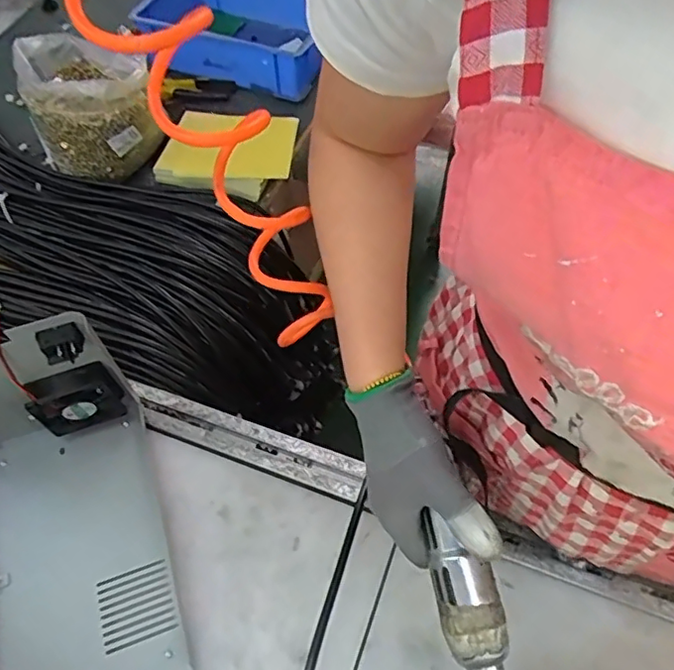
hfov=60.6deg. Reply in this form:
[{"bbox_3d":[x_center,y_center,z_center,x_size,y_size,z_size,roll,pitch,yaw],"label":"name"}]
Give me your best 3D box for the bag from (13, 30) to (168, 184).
[{"bbox_3d":[-0.345,-0.316,0.793,0.146,0.122,0.183,-32,62,-18],"label":"bag"}]

